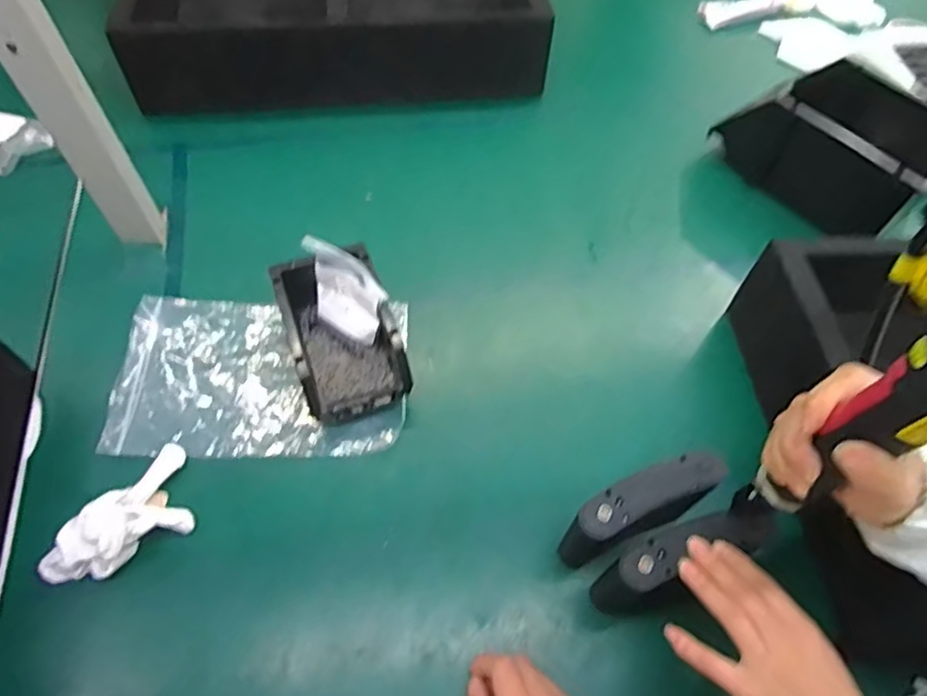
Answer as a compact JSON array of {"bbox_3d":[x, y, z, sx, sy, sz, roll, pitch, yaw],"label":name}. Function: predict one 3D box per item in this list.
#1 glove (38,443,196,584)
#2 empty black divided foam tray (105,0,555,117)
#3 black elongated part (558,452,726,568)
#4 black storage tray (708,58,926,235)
[{"bbox_3d":[-0.288,0.151,0.521,0.073,0.050,0.141,35,63,18],"label":"glove"},{"bbox_3d":[-0.182,-0.537,0.907,0.557,0.153,0.431,-6,59,-6],"label":"empty black divided foam tray"},{"bbox_3d":[0.142,0.140,0.504,0.129,0.114,0.043,-24,62,-16],"label":"black elongated part"},{"bbox_3d":[0.473,-0.264,0.768,0.155,0.106,0.241,-34,65,-21],"label":"black storage tray"}]

